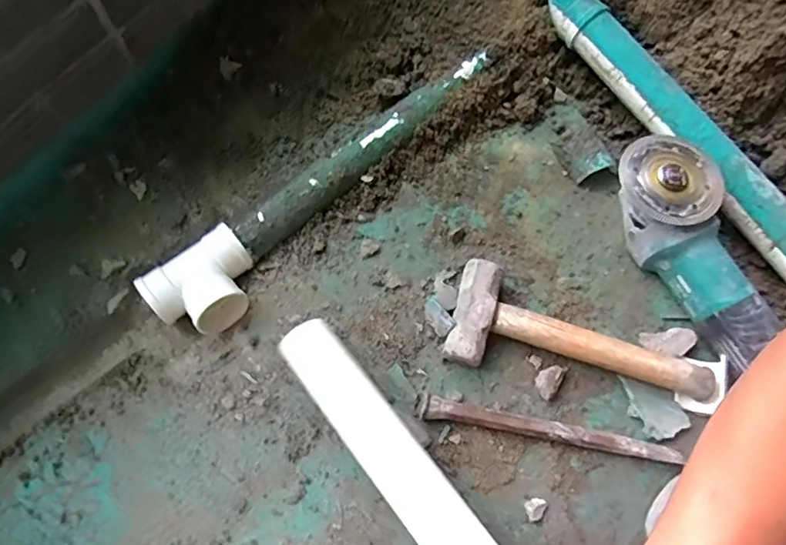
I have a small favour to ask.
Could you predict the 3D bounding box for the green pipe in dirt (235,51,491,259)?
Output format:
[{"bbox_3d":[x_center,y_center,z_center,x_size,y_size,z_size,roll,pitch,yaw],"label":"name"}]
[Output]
[{"bbox_3d":[-0.024,-0.138,0.603,0.350,0.037,0.037,-41,73,-14],"label":"green pipe in dirt"}]

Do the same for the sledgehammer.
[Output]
[{"bbox_3d":[0.174,0.068,0.518,0.235,0.040,0.103,15,69,6],"label":"sledgehammer"}]

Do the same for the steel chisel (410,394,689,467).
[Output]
[{"bbox_3d":[0.144,0.148,0.499,0.239,0.020,0.022,9,69,4],"label":"steel chisel"}]

